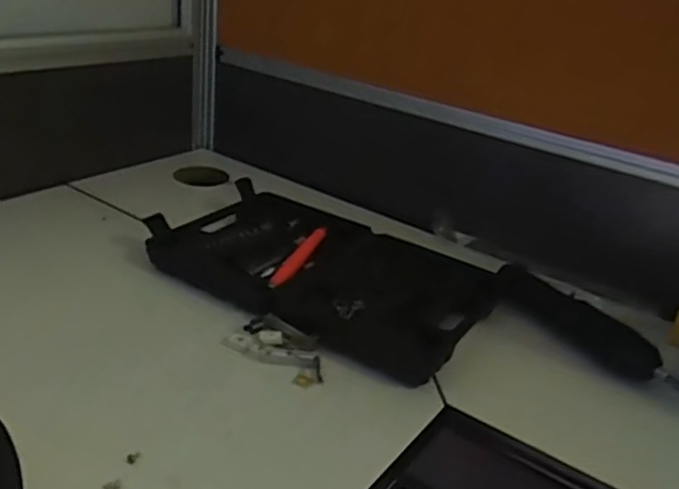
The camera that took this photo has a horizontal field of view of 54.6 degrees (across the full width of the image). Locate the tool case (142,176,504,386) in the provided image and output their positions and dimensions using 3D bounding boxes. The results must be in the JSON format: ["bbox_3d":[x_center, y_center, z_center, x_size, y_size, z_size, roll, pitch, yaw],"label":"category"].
[{"bbox_3d":[-0.023,0.024,0.698,0.352,0.034,0.207,20,29,25],"label":"tool case"}]

